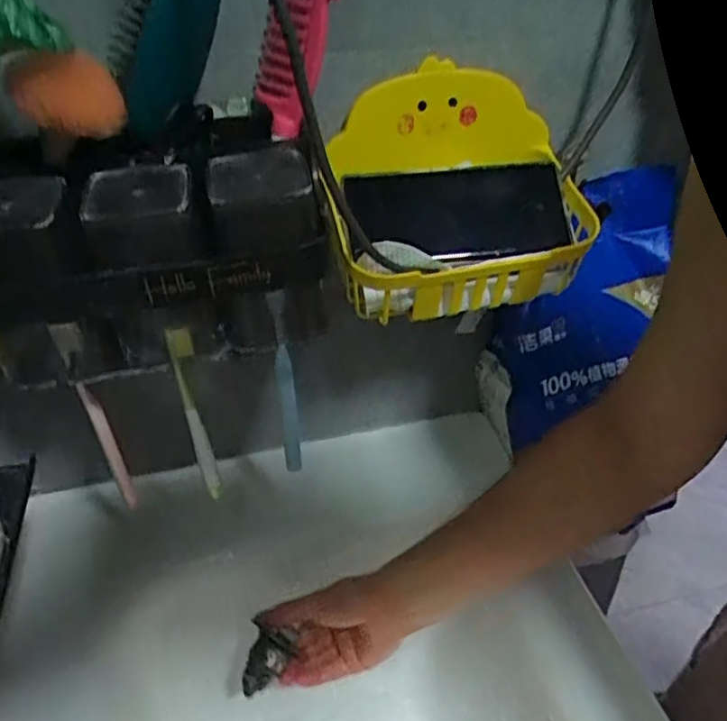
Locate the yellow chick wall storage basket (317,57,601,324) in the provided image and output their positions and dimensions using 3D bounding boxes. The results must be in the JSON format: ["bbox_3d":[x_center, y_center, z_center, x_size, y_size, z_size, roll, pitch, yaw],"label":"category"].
[{"bbox_3d":[0.069,-0.122,0.476,0.199,0.133,0.126,-12,37,-13],"label":"yellow chick wall storage basket"}]

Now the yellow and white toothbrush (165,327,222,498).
[{"bbox_3d":[-0.120,0.038,0.455,0.017,0.149,0.012,28,45,35],"label":"yellow and white toothbrush"}]

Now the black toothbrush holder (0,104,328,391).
[{"bbox_3d":[-0.139,-0.078,0.430,0.202,0.130,0.129,-11,37,-12],"label":"black toothbrush holder"}]

